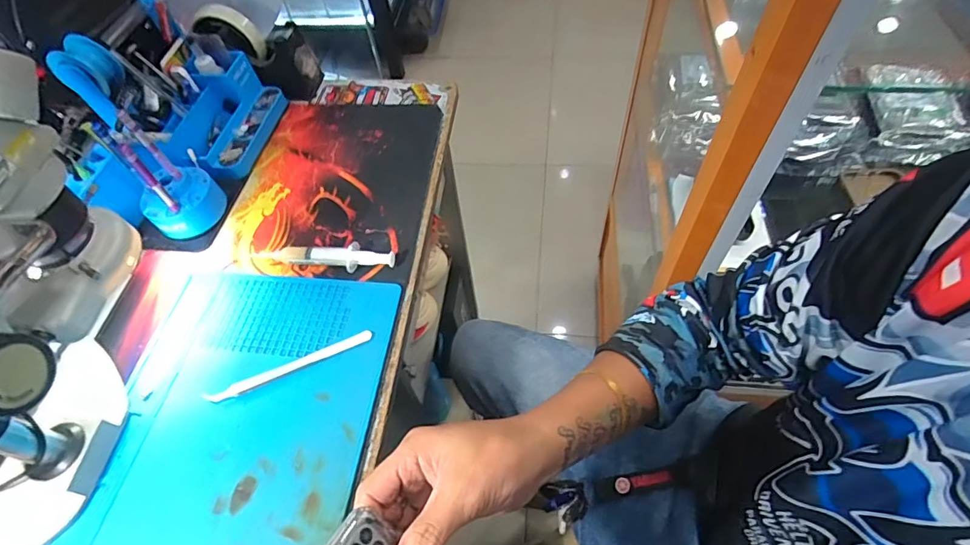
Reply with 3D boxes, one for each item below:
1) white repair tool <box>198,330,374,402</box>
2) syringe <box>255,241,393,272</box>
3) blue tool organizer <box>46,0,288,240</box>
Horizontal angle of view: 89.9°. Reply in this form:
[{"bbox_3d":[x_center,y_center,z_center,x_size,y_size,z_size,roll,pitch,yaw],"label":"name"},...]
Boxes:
[{"bbox_3d":[-0.174,0.085,0.438,0.148,0.004,0.012,-21,57,-9],"label":"white repair tool"},{"bbox_3d":[-0.165,-0.017,0.502,0.145,0.018,0.027,4,56,7],"label":"syringe"},{"bbox_3d":[-0.353,-0.178,0.549,0.136,0.151,0.242,8,57,10],"label":"blue tool organizer"}]

